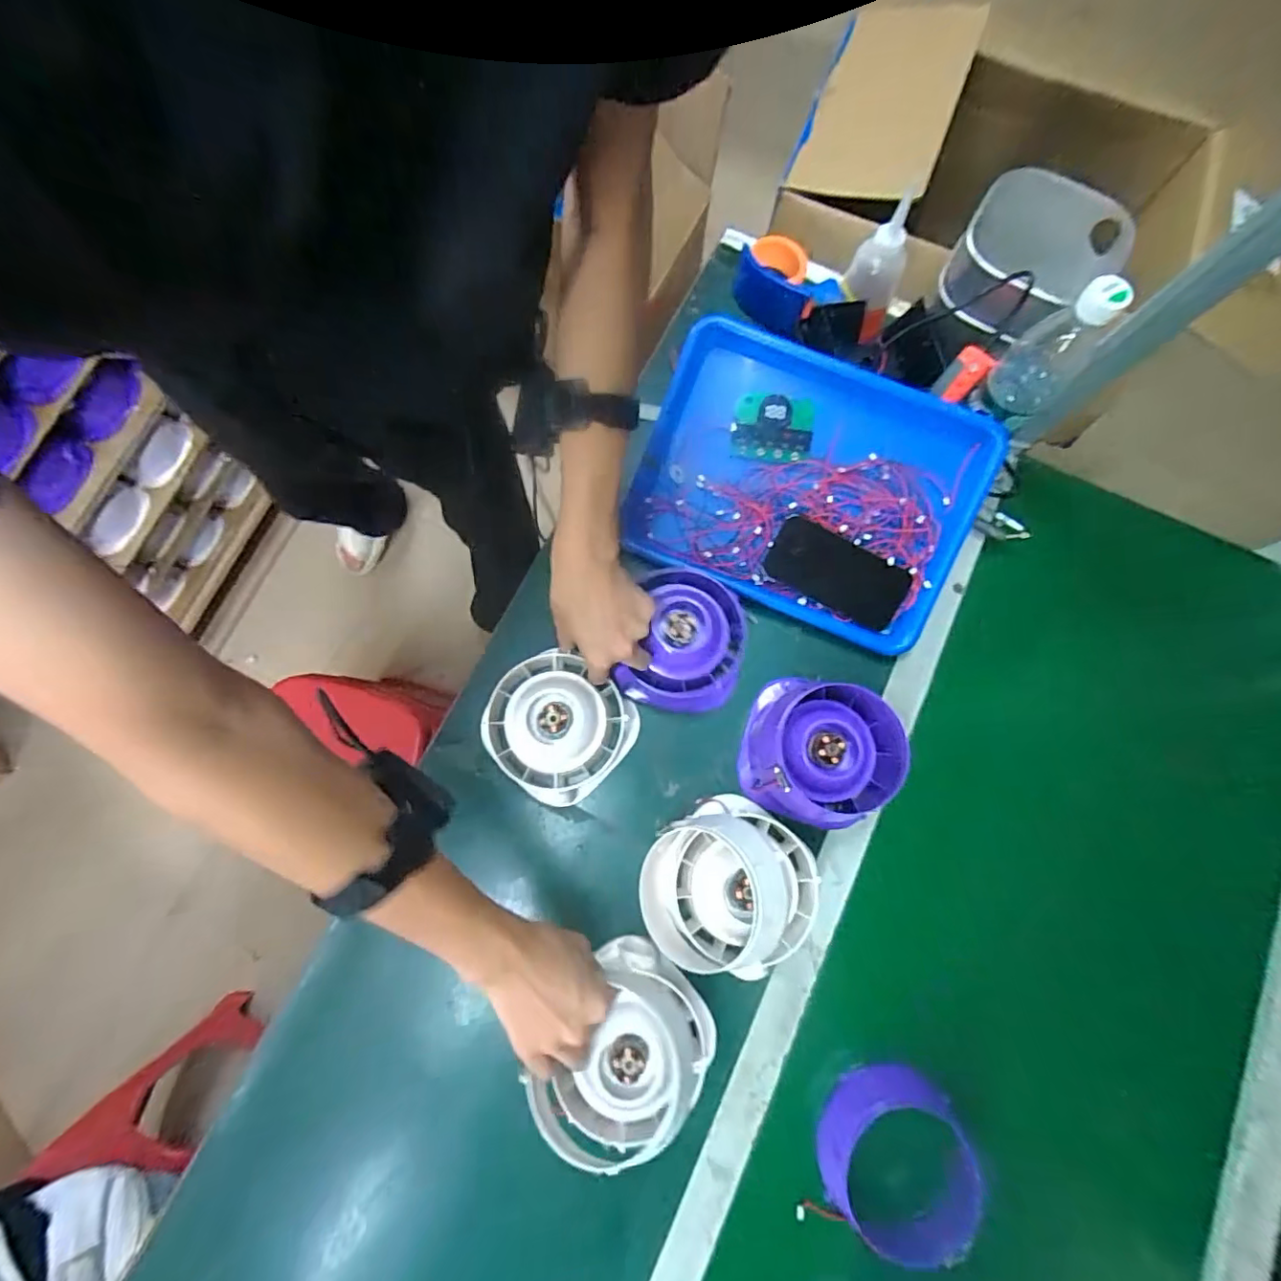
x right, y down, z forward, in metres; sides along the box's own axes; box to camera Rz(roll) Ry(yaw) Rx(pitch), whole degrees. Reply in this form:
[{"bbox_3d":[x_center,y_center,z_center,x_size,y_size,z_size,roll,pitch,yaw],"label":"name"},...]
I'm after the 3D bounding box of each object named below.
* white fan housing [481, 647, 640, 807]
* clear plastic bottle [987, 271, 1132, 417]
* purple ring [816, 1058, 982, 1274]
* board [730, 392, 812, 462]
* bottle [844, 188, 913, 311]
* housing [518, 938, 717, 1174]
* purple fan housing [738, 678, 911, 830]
[{"bbox_3d":[-0.087,0.082,0.564,0.145,0.061,0.129,37,79,6],"label":"white fan housing"},{"bbox_3d":[0.375,-0.265,0.525,0.063,0.139,0.064,-40,81,-10],"label":"clear plastic bottle"},{"bbox_3d":[0.219,0.444,0.495,0.124,0.045,0.125,0,77,-2],"label":"purple ring"},{"bbox_3d":[0.138,-0.223,0.608,0.081,0.004,0.066,6,102,10],"label":"board"},{"bbox_3d":[0.260,-0.413,0.619,0.047,0.104,0.044,-15,78,-5],"label":"bottle"},{"bbox_3d":[-0.007,0.344,0.478,0.121,0.090,0.132,37,79,7],"label":"housing"},{"bbox_3d":[0.170,0.105,0.541,0.125,0.085,0.120,17,77,2],"label":"purple fan housing"}]

